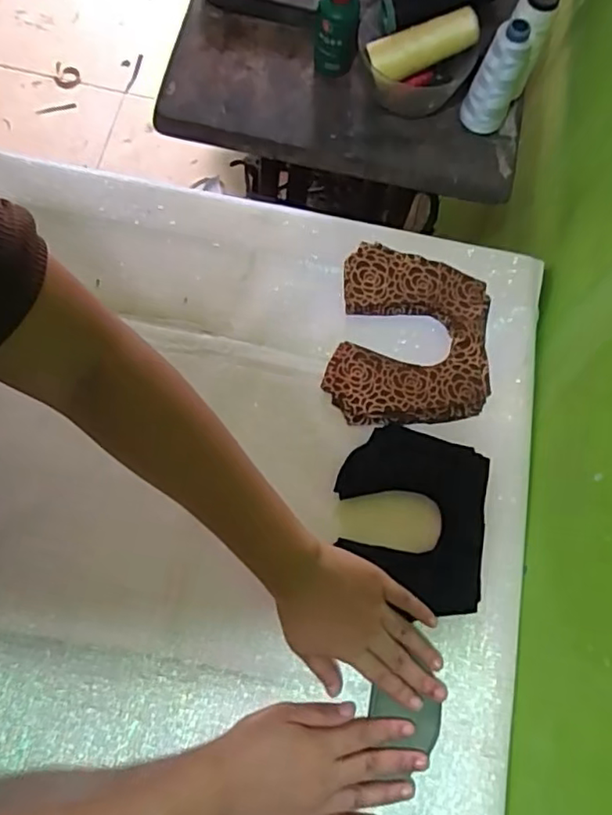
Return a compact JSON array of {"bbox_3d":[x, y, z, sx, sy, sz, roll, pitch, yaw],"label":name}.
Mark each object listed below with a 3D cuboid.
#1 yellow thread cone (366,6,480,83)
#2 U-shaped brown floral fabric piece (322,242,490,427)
[{"bbox_3d":[0.120,-0.370,0.630,0.113,0.034,0.036,-15,72,9],"label":"yellow thread cone"},{"bbox_3d":[0.099,-0.062,0.567,0.142,0.023,0.162,11,72,1],"label":"U-shaped brown floral fabric piece"}]

